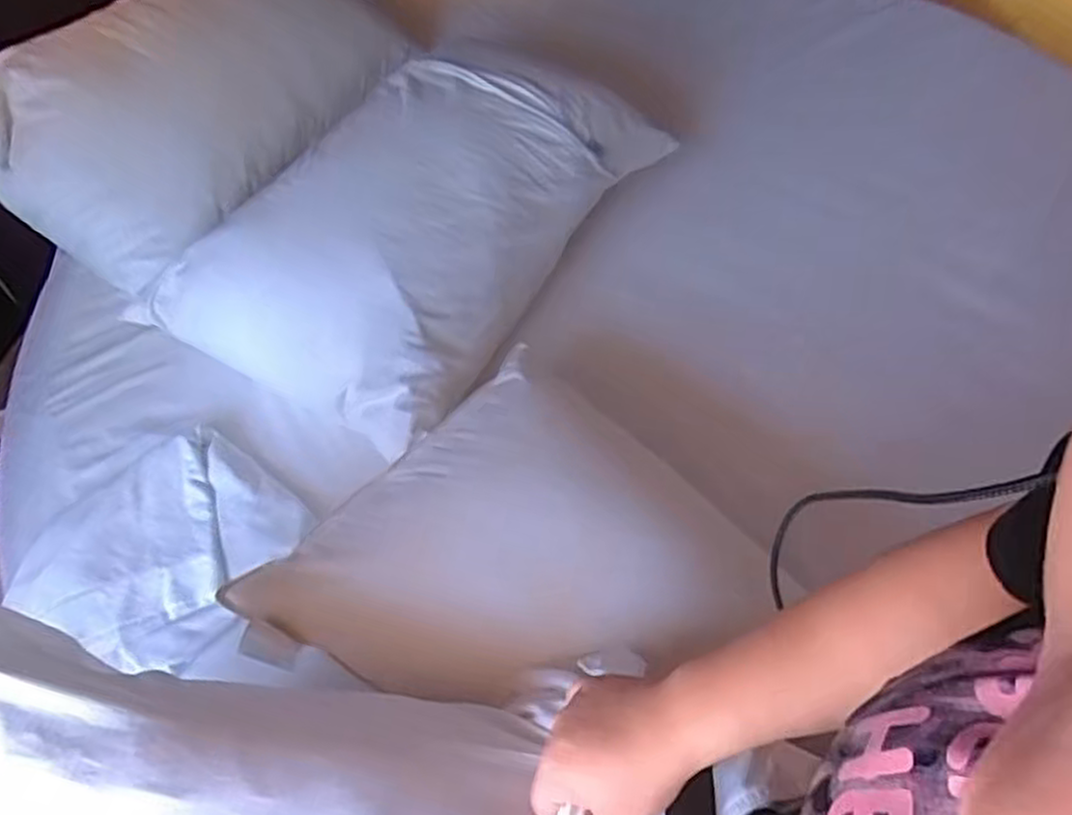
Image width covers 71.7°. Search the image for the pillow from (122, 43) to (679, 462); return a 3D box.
[{"bbox_3d":[-0.148,-0.293,1.026,0.413,0.183,0.678,25,58,13],"label":"pillow"}]

